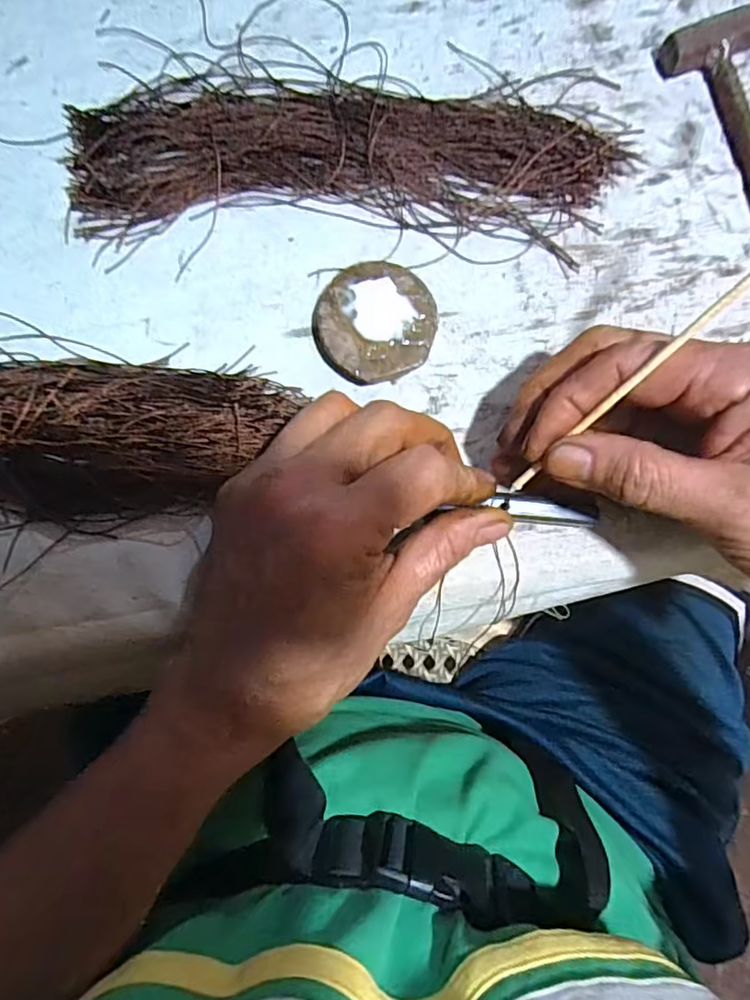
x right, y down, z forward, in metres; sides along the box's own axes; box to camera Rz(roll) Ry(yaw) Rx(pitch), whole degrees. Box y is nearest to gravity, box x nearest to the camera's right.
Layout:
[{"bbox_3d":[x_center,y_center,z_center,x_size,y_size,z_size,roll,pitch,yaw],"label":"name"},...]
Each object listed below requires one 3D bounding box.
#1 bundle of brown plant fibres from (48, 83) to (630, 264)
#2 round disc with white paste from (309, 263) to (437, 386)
[{"bbox_3d":[-0.013,-0.143,0.242,0.229,0.017,0.069,4,85,-5],"label":"bundle of brown plant fibres"},{"bbox_3d":[0.000,-0.073,0.237,0.048,0.011,0.047,0,86,-5],"label":"round disc with white paste"}]

